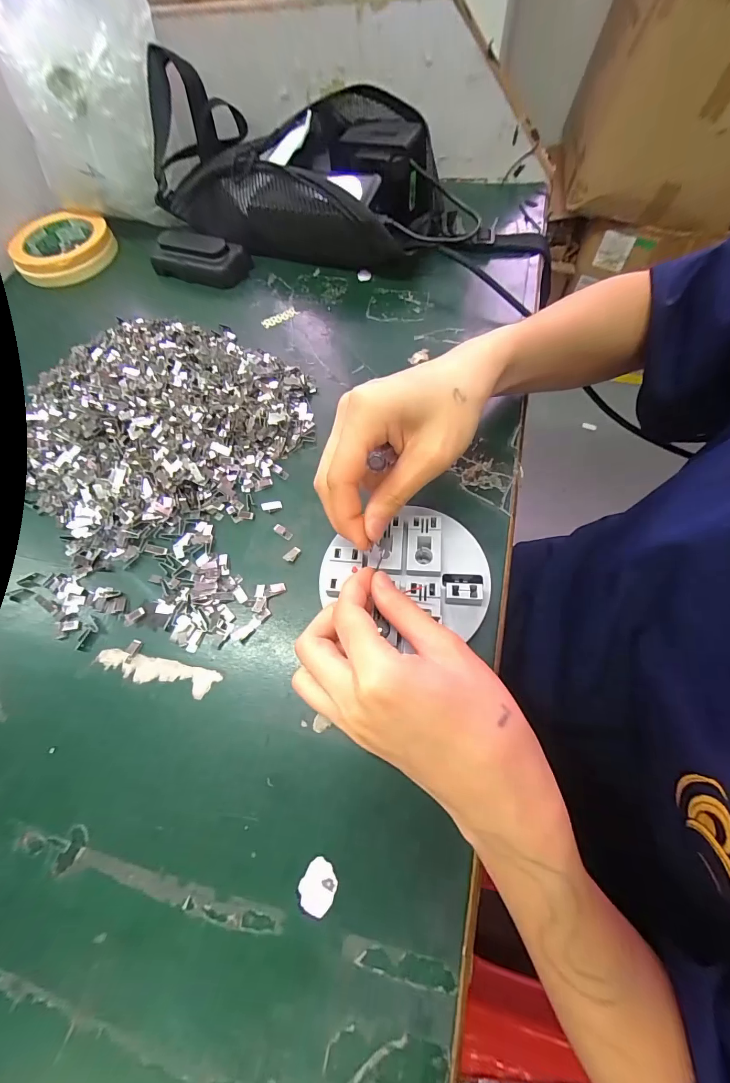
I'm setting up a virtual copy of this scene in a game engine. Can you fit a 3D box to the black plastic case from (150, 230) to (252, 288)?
[{"bbox_3d":[-0.176,-0.301,0.416,0.104,0.029,0.045,18,67,12],"label":"black plastic case"}]

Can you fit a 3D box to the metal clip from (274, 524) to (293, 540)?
[{"bbox_3d":[-0.058,-0.007,0.278,0.015,0.004,0.006,34,71,17],"label":"metal clip"}]

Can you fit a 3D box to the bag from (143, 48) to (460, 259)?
[{"bbox_3d":[-0.067,-0.372,0.403,0.323,0.091,0.133,20,68,13],"label":"bag"}]

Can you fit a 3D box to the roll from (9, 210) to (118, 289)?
[{"bbox_3d":[-0.347,-0.343,0.456,0.112,0.028,0.108,-1,65,3],"label":"roll"}]

